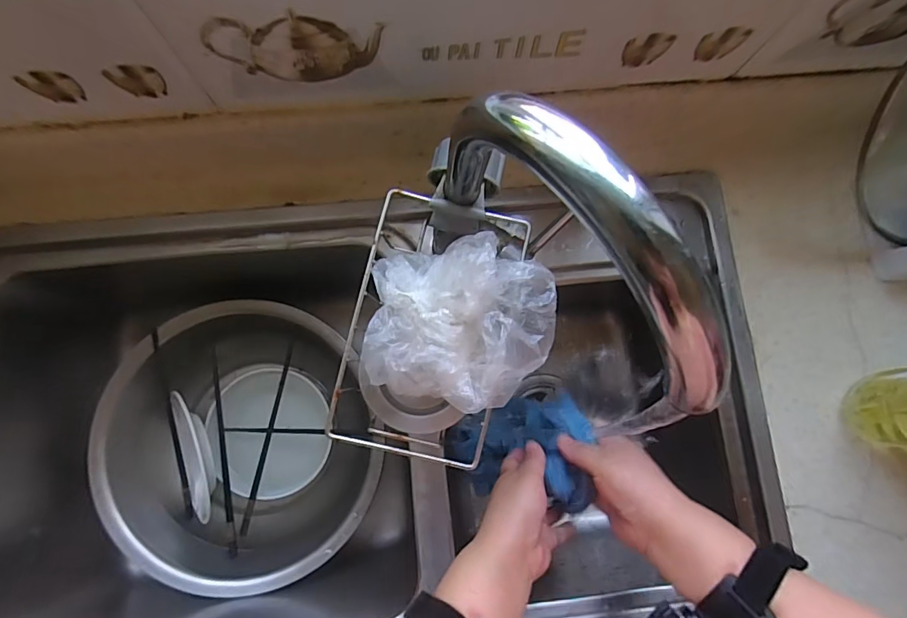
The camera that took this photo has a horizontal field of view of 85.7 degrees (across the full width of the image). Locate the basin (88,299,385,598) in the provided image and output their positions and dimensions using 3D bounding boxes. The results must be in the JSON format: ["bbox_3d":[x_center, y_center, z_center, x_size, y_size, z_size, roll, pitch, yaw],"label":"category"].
[{"bbox_3d":[-0.252,0.159,0.586,0.290,0.091,0.312,0,81,-2],"label":"basin"}]

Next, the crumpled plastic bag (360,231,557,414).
[{"bbox_3d":[0.006,0.007,0.306,0.114,0.038,0.102,6,81,-1],"label":"crumpled plastic bag"}]

